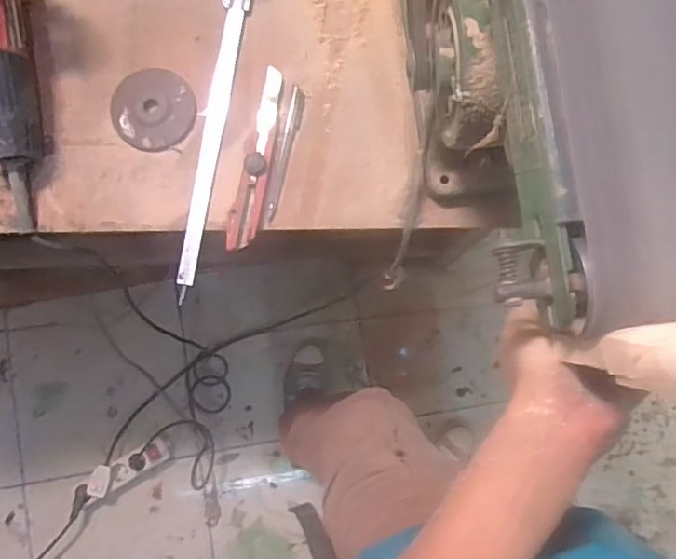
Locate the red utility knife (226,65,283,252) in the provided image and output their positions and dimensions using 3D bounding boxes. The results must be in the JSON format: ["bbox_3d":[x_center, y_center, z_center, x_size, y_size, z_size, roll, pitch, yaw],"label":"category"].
[{"bbox_3d":[-0.082,-0.124,0.577,0.029,0.012,0.188,11,85,2],"label":"red utility knife"}]

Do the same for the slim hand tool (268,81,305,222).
[{"bbox_3d":[-0.054,-0.131,0.586,0.014,0.008,0.141,12,85,2],"label":"slim hand tool"}]

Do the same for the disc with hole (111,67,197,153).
[{"bbox_3d":[-0.197,-0.182,0.599,0.087,0.007,0.086,0,84,1],"label":"disc with hole"}]

